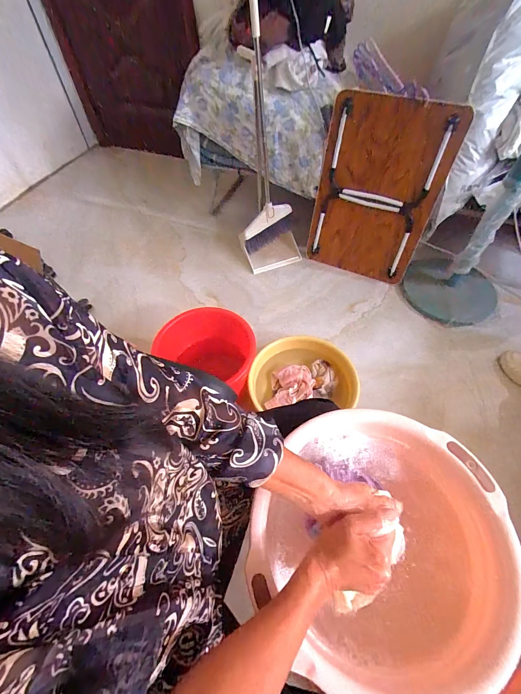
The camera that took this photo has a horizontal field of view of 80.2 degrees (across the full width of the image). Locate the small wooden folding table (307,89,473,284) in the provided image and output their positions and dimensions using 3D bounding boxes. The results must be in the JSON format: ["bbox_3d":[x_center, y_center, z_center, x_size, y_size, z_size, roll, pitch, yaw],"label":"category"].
[{"bbox_3d":[0.491,-0.651,1.343,0.489,0.676,0.061,20,40,14],"label":"small wooden folding table"}]

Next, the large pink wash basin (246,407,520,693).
[{"bbox_3d":[0.172,0.281,0.473,0.352,0.109,0.357,0,64,1],"label":"large pink wash basin"}]

